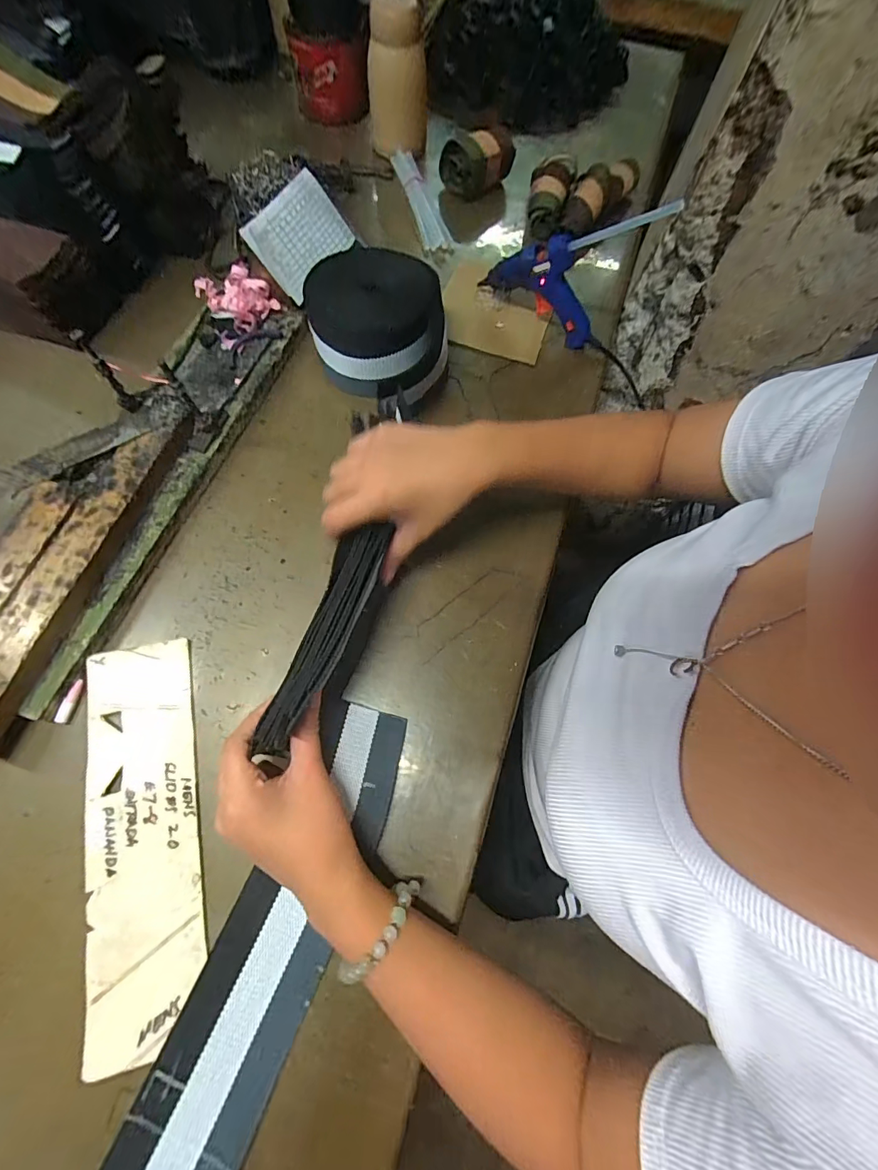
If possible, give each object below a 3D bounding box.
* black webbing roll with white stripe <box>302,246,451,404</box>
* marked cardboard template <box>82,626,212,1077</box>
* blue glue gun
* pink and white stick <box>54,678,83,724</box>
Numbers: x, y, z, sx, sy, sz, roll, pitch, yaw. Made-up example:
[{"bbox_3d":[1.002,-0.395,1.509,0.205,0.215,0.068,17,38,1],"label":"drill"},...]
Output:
[{"bbox_3d":[-0.053,-0.260,0.449,0.132,0.077,0.160,-38,75,-15],"label":"black webbing roll with white stripe"},{"bbox_3d":[-0.216,0.176,0.322,0.075,0.006,0.267,-10,71,-9],"label":"marked cardboard template"},{"bbox_3d":[0.109,-0.324,0.474,0.137,0.099,0.022,32,71,9],"label":"blue glue gun"},{"bbox_3d":[-0.294,0.093,0.347,0.007,0.006,0.034,10,69,1],"label":"pink and white stick"}]

